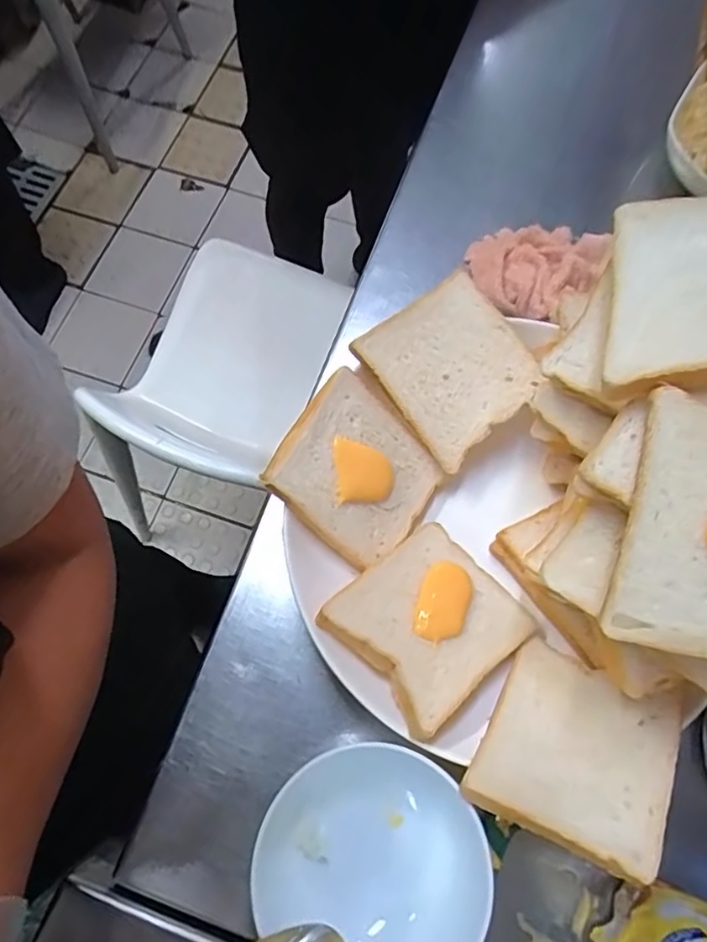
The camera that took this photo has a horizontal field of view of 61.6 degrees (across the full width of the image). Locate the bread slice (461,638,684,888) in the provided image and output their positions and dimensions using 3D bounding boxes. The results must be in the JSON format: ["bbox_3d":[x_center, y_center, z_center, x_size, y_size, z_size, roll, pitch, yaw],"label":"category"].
[{"bbox_3d":[0.107,0.131,0.283,0.081,0.017,0.091,19,43,24],"label":"bread slice"}]

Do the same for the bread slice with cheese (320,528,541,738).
[{"bbox_3d":[0.041,0.081,0.322,0.096,0.016,0.082,-33,73,-34],"label":"bread slice with cheese"}]

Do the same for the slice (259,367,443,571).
[{"bbox_3d":[0.003,0.001,0.340,0.089,0.008,0.082,43,67,-17],"label":"slice"}]

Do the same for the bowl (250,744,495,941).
[{"bbox_3d":[0.011,0.187,0.288,0.103,0.051,0.097,0,71,-1],"label":"bowl"}]

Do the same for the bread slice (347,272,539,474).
[{"bbox_3d":[0.060,-0.062,0.351,0.082,0.009,0.088,-38,91,-3],"label":"bread slice"}]

